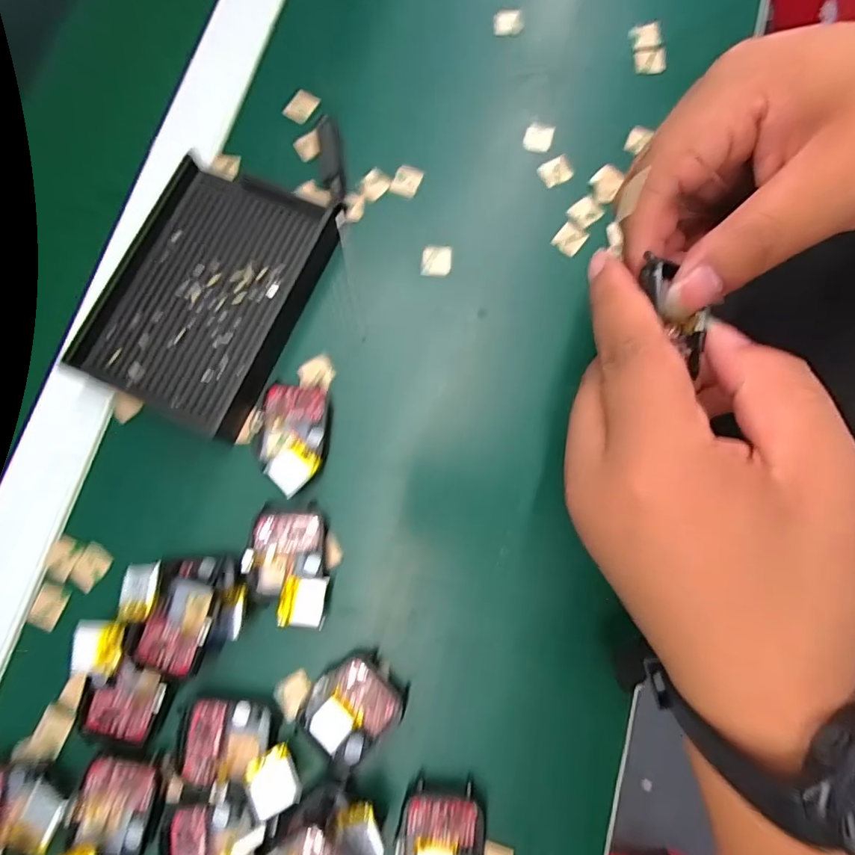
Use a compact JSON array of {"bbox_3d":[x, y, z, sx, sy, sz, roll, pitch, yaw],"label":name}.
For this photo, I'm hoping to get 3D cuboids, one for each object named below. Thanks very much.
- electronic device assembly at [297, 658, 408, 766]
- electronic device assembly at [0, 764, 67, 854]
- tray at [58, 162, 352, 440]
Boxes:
[{"bbox_3d":[-0.036,0.131,0.230,0.043,0.011,0.037,-42,80,-7],"label":"electronic device assembly"},{"bbox_3d":[-0.190,0.175,0.219,0.055,0.013,0.035,16,79,5],"label":"electronic device assembly"},{"bbox_3d":[-0.119,-0.073,0.264,0.098,0.017,0.134,23,80,6],"label":"tray"}]

